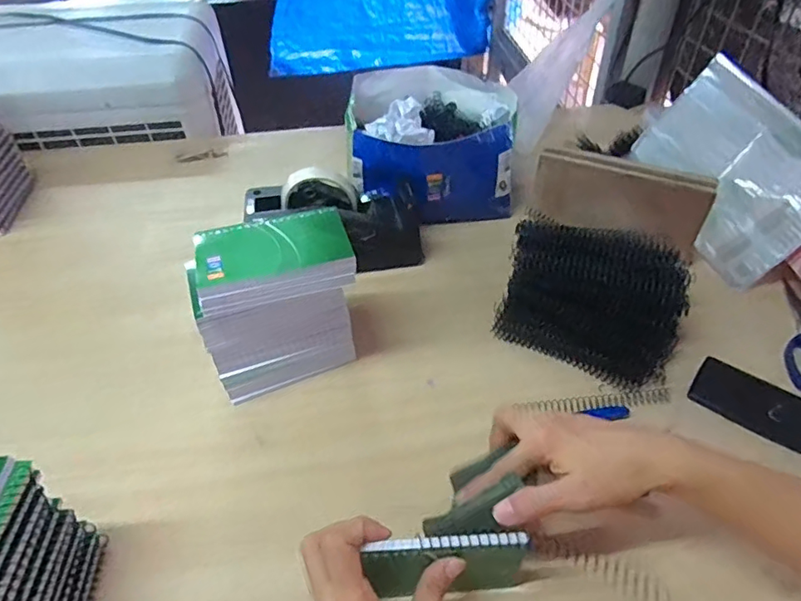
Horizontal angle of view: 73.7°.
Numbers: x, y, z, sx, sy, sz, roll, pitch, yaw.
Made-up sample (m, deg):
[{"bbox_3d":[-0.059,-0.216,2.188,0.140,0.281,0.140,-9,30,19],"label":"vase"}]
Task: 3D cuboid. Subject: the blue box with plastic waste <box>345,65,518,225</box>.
[{"bbox_3d":[0.045,-0.223,0.722,0.213,0.133,0.243,0,44,1],"label":"blue box with plastic waste"}]

